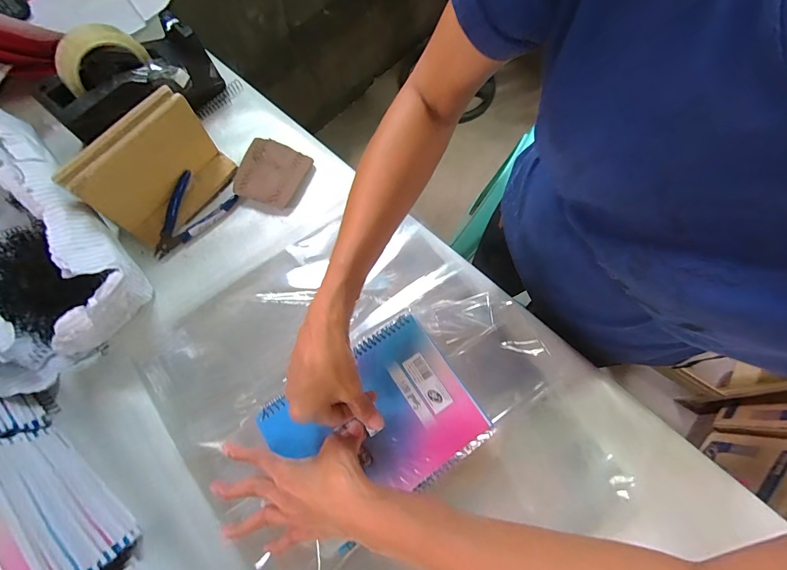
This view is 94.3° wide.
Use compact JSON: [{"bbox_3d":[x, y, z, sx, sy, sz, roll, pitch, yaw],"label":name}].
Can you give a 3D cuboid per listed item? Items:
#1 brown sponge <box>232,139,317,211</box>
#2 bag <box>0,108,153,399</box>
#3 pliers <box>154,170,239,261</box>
[{"bbox_3d":[-0.168,-0.154,0.508,0.093,0.026,0.088,19,73,4],"label":"brown sponge"},{"bbox_3d":[-0.432,-0.042,0.421,0.185,0.101,0.290,-40,78,-13],"label":"bag"},{"bbox_3d":[-0.270,-0.085,0.478,0.069,0.024,0.115,27,74,6],"label":"pliers"}]

